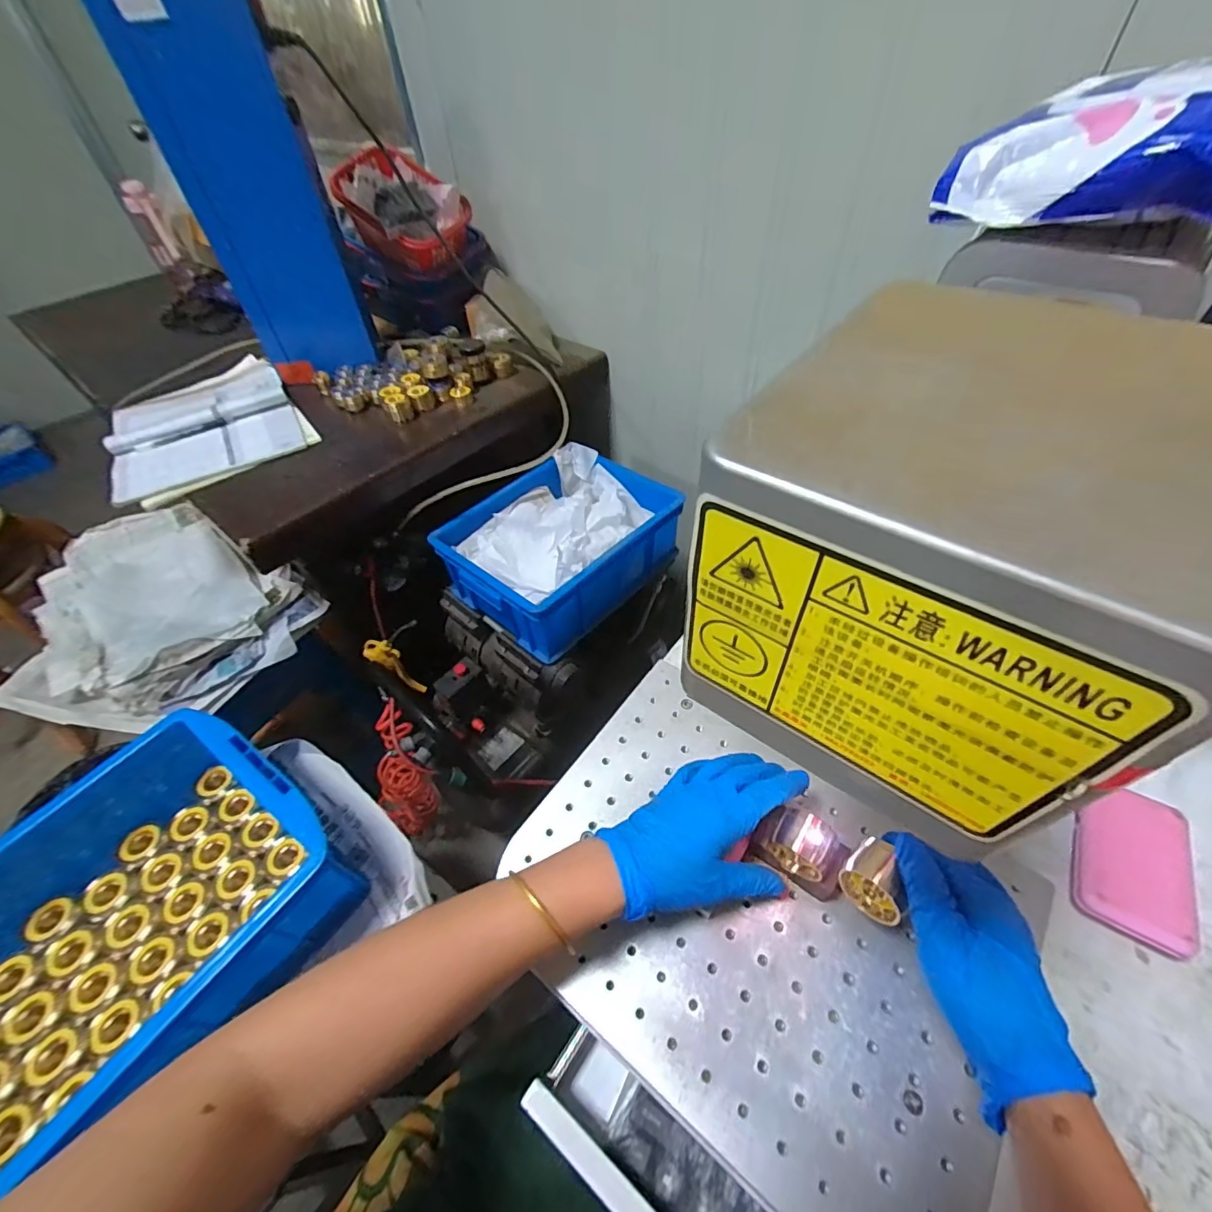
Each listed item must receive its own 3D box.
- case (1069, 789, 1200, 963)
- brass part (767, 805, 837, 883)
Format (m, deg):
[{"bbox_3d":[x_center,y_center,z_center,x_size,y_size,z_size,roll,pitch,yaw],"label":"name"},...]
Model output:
[{"bbox_3d":[0.377,0.184,0.369,0.064,0.019,0.105,22,57,21],"label":"case"},{"bbox_3d":[0.138,0.165,0.364,0.037,0.033,0.035,22,54,22],"label":"brass part"}]

